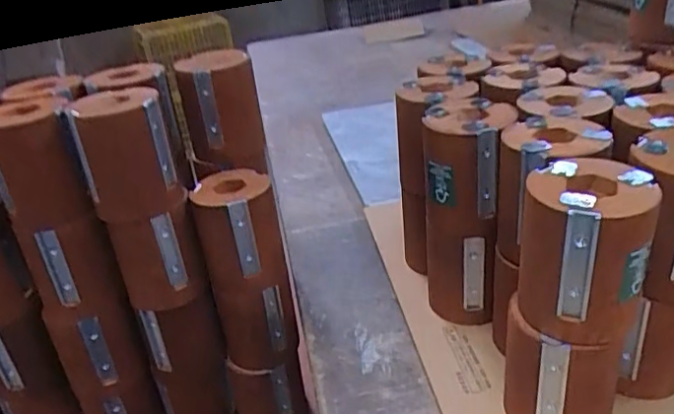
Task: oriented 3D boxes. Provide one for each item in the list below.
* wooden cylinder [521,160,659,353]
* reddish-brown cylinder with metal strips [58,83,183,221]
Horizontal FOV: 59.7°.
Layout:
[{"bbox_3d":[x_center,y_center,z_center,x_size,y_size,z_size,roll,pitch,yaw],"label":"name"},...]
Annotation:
[{"bbox_3d":[0.165,0.027,0.397,0.080,0.098,0.077,4,32,23],"label":"wooden cylinder"},{"bbox_3d":[-0.190,-0.048,0.529,0.076,0.100,0.068,-17,28,-17],"label":"reddish-brown cylinder with metal strips"}]

